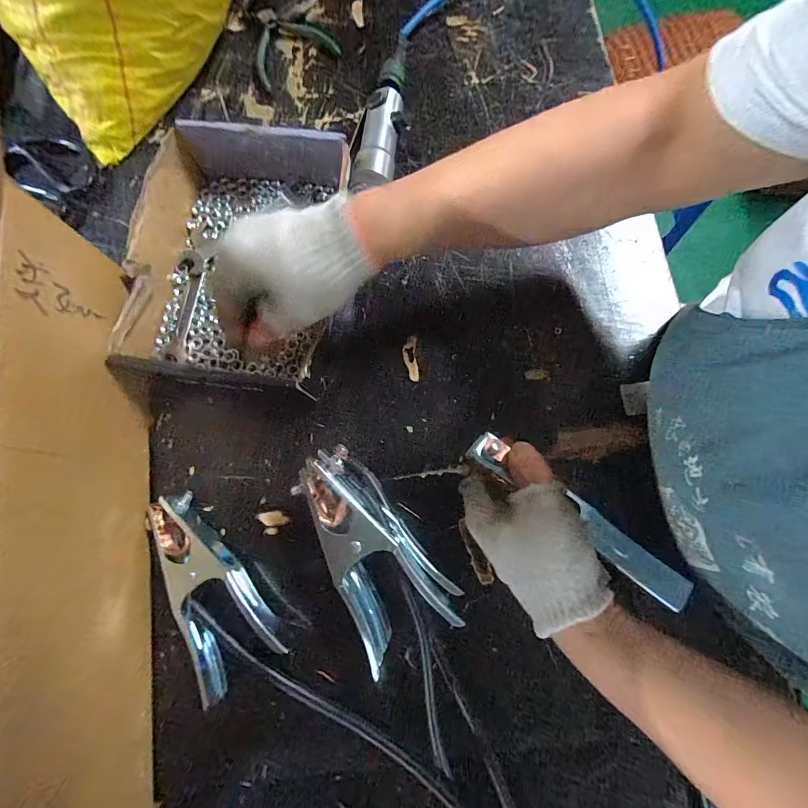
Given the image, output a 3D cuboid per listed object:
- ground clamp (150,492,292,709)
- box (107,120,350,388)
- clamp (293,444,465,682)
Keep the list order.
[{"bbox_3d":[-0.159,0.147,0.331,0.080,0.035,0.163,-30,79,-5],"label":"ground clamp"},{"bbox_3d":[-0.154,-0.141,0.383,0.192,0.061,0.256,11,78,4],"label":"box"},{"bbox_3d":[-0.029,0.114,0.331,0.086,0.051,0.175,-30,79,-5],"label":"clamp"}]

